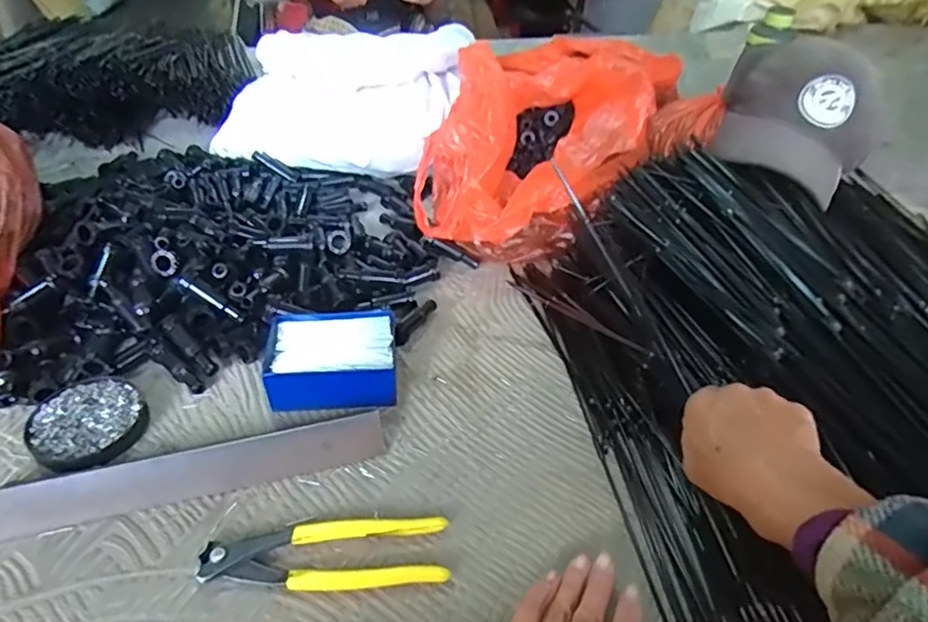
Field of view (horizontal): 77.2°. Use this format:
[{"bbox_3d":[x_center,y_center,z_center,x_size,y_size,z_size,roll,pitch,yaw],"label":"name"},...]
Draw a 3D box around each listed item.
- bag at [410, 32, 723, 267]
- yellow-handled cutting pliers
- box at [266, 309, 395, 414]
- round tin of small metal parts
[{"bbox_3d":[0.079,-0.185,0.678,0.241,0.187,0.236,4,41,2],"label":"bag"},{"bbox_3d":[-0.092,0.163,0.390,0.158,0.014,0.045,-1,41,-4],"label":"yellow-handled cutting pliers"},{"bbox_3d":[-0.114,0.041,0.510,0.108,0.046,0.086,-3,41,-6],"label":"box"},{"bbox_3d":[-0.300,0.090,0.467,0.085,0.014,0.080,1,41,-1],"label":"round tin of small metal parts"}]

